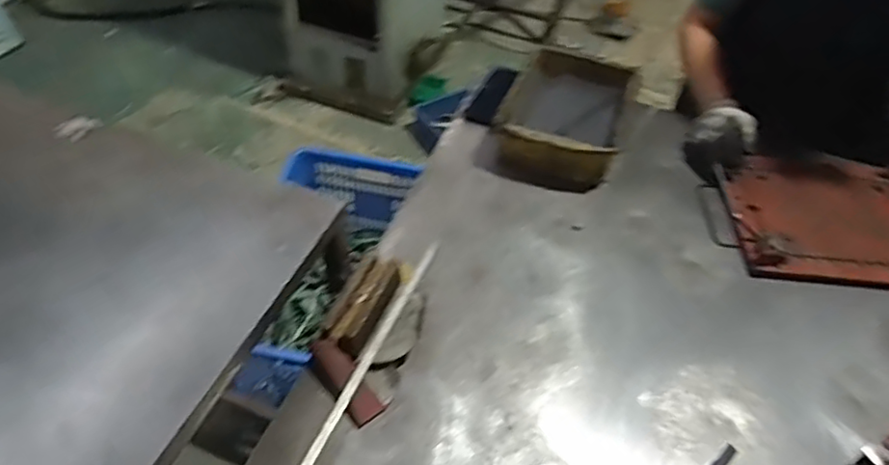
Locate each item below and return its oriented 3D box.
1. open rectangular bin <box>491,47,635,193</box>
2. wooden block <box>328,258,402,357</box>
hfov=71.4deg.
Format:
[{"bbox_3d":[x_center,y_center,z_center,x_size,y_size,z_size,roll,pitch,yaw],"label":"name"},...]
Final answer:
[{"bbox_3d":[0.193,-0.193,0.986,0.189,0.084,0.238,15,50,8],"label":"open rectangular bin"},{"bbox_3d":[-0.094,0.085,0.732,0.041,0.033,0.120,19,51,12],"label":"wooden block"}]

